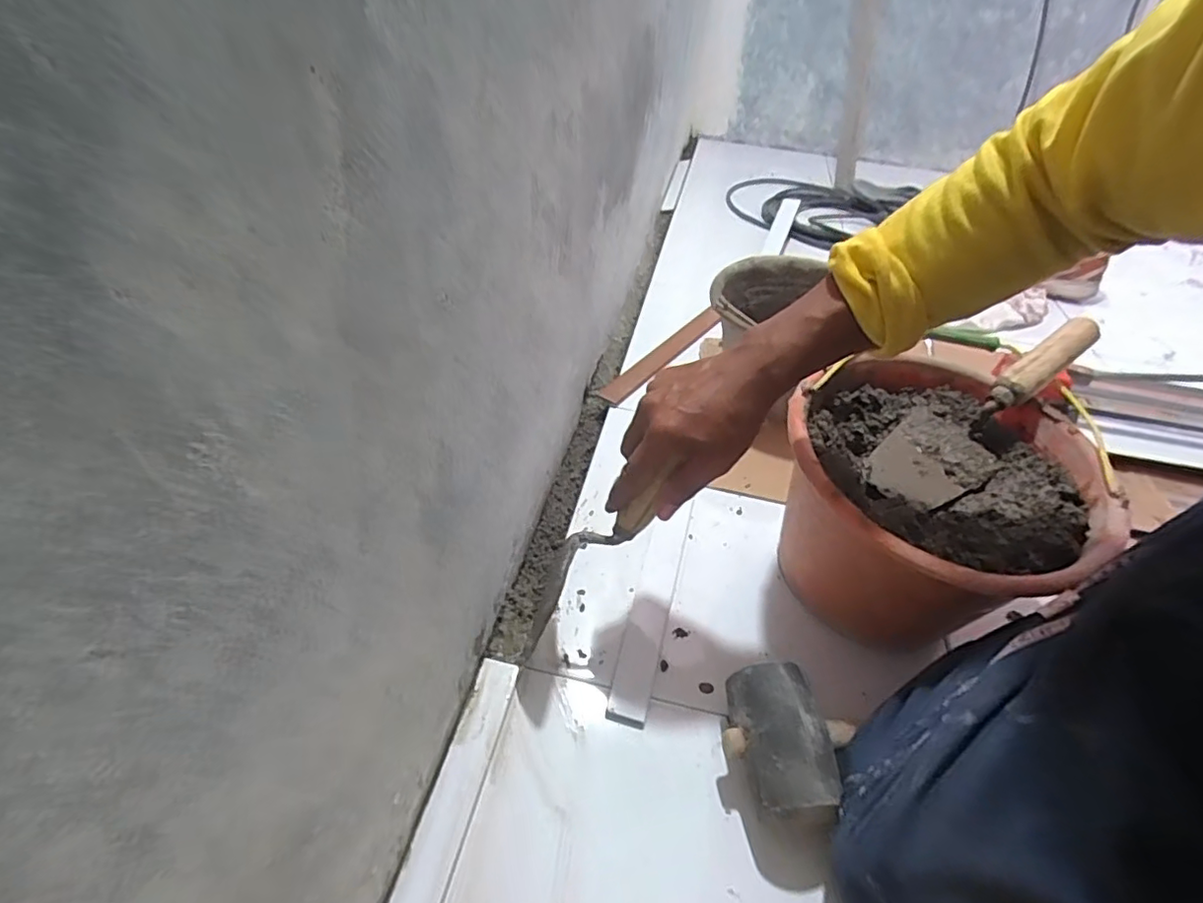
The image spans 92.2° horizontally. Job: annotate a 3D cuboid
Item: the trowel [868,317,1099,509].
[{"bbox_3d":[0.371,-0.037,0.556,0.279,0.053,0.101,-36,53,-6],"label":"trowel"}]

